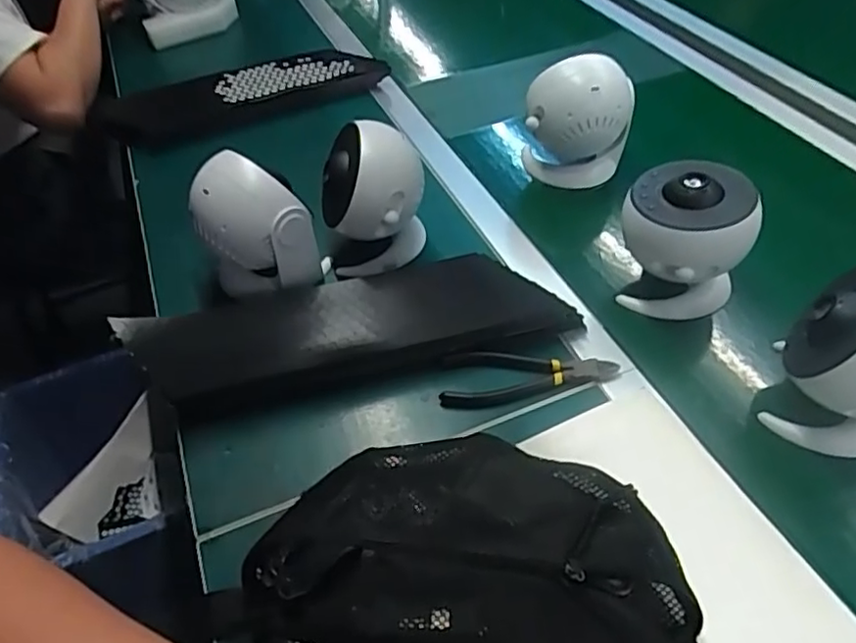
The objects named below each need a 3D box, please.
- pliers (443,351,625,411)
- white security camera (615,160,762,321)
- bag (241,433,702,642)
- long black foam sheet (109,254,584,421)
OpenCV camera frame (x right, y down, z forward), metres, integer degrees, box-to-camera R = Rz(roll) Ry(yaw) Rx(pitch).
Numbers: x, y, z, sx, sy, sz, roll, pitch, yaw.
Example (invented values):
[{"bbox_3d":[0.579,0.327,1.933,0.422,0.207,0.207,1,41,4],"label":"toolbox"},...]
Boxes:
[{"bbox_3d":[0.085,0.043,0.562,0.153,0.008,0.053,-10,49,-4],"label":"pliers"},{"bbox_3d":[0.234,-0.076,0.584,0.104,0.105,0.087,8,50,11],"label":"white security camera"},{"bbox_3d":[0.021,0.152,0.432,0.278,0.055,0.165,-2,49,3],"label":"bag"},{"bbox_3d":[-0.073,0.000,0.590,0.384,0.043,0.118,-13,49,-7],"label":"long black foam sheet"}]

